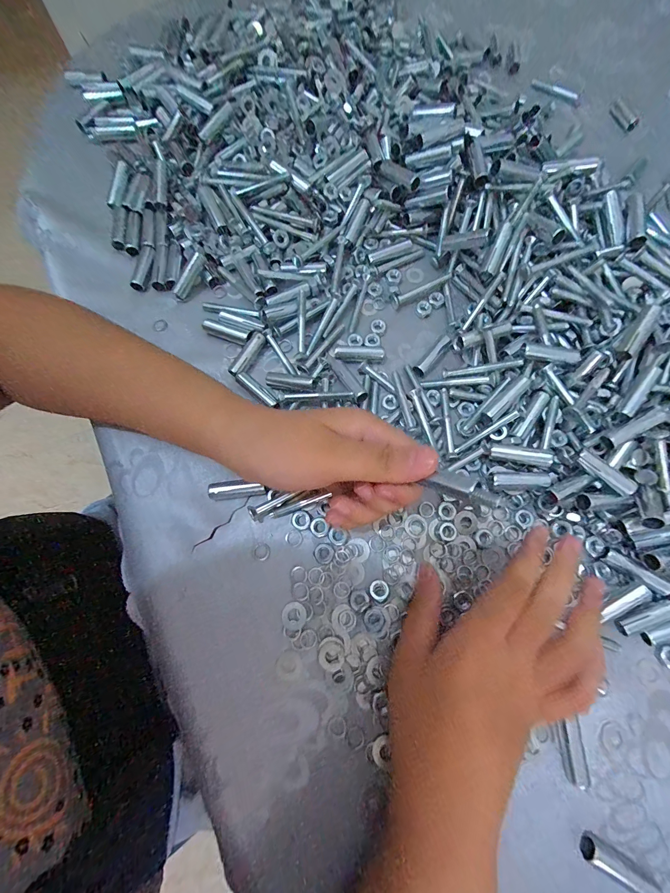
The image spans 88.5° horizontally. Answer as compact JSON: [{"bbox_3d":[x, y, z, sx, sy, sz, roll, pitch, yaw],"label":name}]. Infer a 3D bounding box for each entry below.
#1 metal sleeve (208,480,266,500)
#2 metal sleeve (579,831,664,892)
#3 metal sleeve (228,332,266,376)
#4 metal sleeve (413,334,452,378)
[{"bbox_3d":[-0.070,0.030,0.244,0.038,0.009,0.011,-6,75,-3],"label":"metal sleeve"},{"bbox_3d":[0.158,0.233,0.189,0.041,0.011,0.012,29,76,7],"label":"metal sleeve"},{"bbox_3d":[-0.069,-0.073,0.272,0.011,0.009,0.041,29,76,7],"label":"metal sleeve"},{"bbox_3d":[0.079,-0.073,0.278,0.011,0.010,0.043,40,77,9],"label":"metal sleeve"}]

